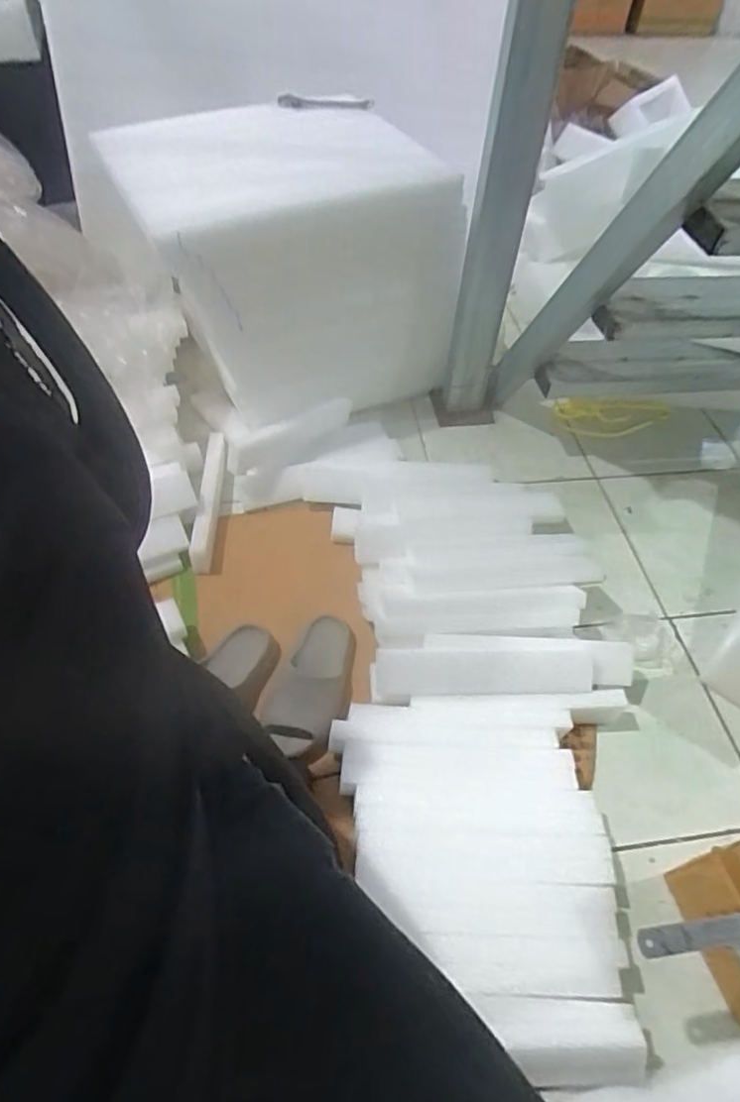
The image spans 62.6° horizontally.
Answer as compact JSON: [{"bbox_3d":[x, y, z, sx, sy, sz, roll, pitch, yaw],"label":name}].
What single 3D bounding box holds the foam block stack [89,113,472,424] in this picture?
[{"bbox_3d":[-0.173,-0.613,1.380,0.624,0.530,0.372,-21,55,-19],"label":"foam block stack"}]

